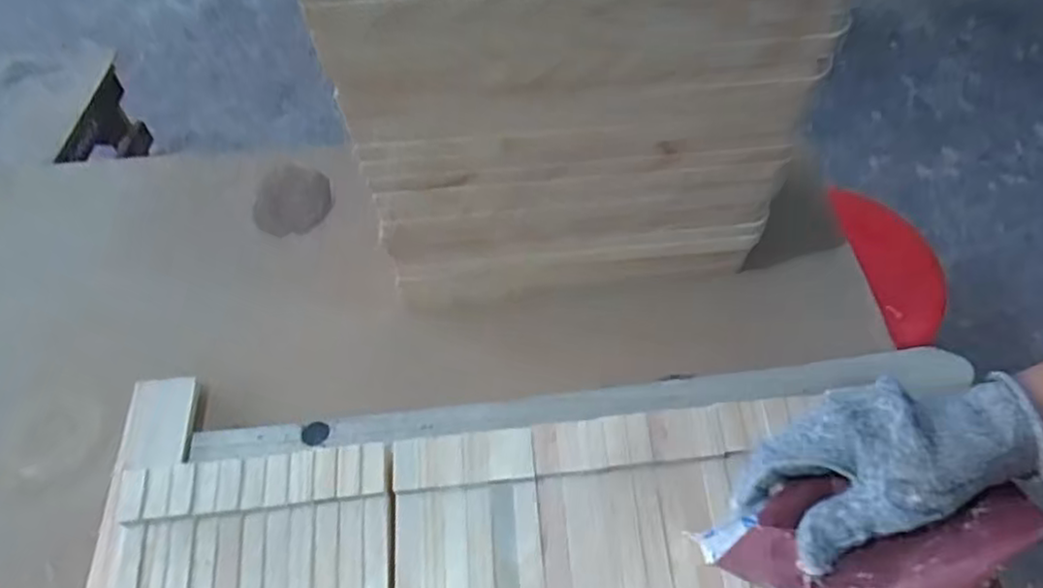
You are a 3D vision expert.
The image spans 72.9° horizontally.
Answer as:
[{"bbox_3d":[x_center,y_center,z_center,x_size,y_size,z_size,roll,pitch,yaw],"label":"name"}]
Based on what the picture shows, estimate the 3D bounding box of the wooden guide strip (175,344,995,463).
[{"bbox_3d":[0.042,0.084,0.541,0.576,0.023,0.027,-6,56,-1],"label":"wooden guide strip"}]

